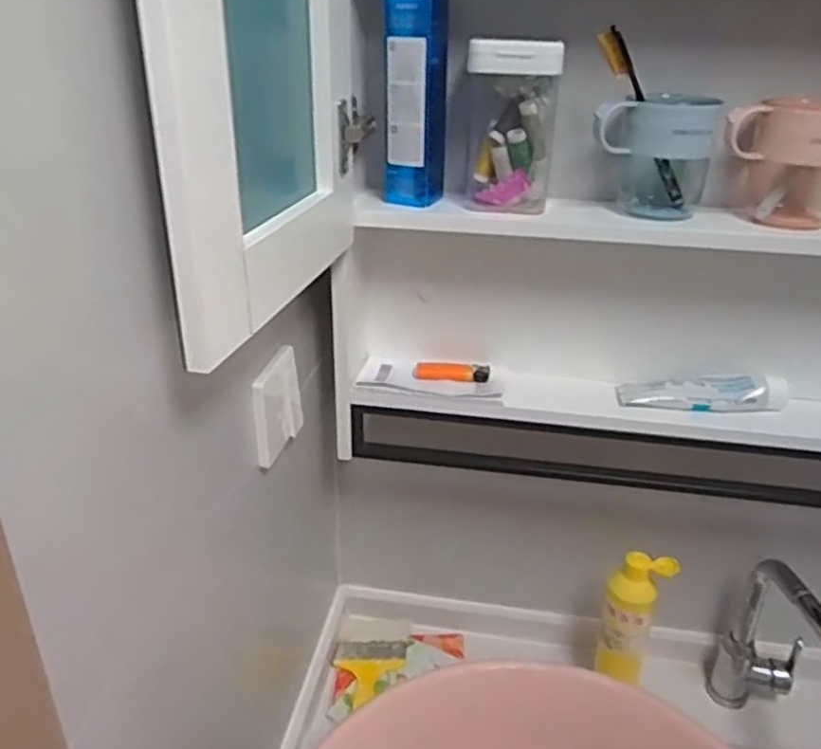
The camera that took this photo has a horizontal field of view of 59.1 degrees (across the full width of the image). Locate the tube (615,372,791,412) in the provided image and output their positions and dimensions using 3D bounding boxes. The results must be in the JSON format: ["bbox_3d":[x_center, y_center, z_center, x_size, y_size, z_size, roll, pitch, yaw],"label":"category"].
[{"bbox_3d":[0.301,0.018,0.743,0.163,0.031,0.042,6,27,10],"label":"tube"}]

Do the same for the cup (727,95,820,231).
[{"bbox_3d":[0.336,-0.188,0.647,0.100,0.102,0.075,14,30,25],"label":"cup"}]

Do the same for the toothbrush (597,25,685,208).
[{"bbox_3d":[0.211,-0.223,0.647,0.017,0.184,0.021,-40,33,1],"label":"toothbrush"}]

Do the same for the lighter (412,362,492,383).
[{"bbox_3d":[0.045,-0.004,0.790,0.082,0.017,0.019,4,27,7],"label":"lighter"}]

